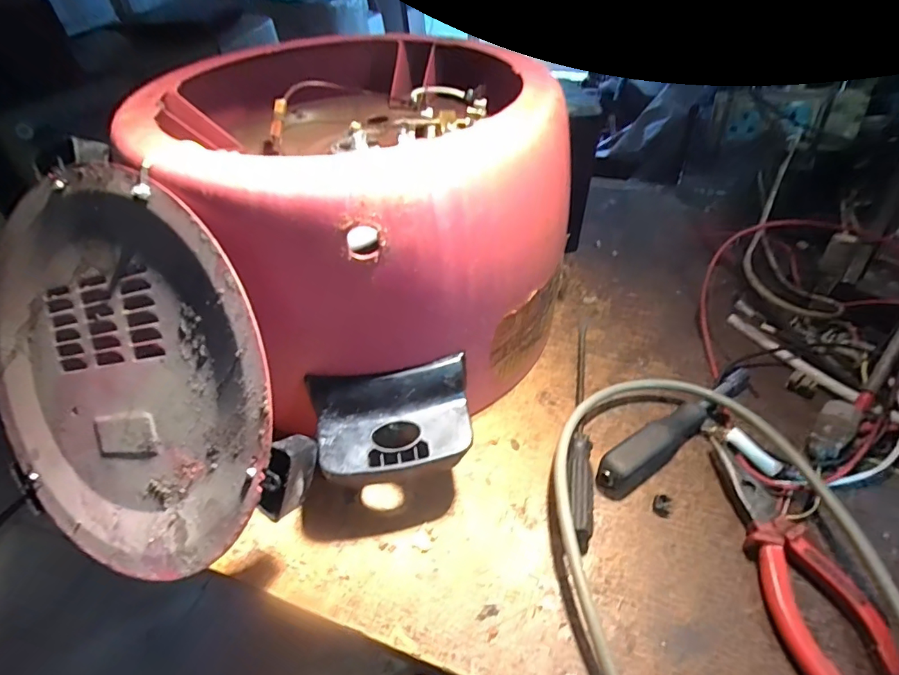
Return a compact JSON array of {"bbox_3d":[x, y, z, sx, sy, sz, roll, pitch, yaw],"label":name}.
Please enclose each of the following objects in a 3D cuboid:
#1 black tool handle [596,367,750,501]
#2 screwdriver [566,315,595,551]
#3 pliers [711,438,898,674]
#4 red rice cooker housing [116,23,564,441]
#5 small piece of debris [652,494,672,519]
[{"bbox_3d":[0.175,0.066,0.364,0.166,0.021,0.024,-28,48,-23],"label":"black tool handle"},{"bbox_3d":[0.102,0.053,0.377,0.018,0.023,0.222,5,44,10],"label":"screwdriver"},{"bbox_3d":[0.205,0.131,0.295,0.050,0.018,0.142,-7,43,-2],"label":"pliers"},{"bbox_3d":[-0.074,-0.097,0.411,0.267,0.218,0.315,-30,49,-25],"label":"red rice cooker housing"},{"bbox_3d":[0.144,0.114,0.325,0.011,0.006,0.015,16,47,20],"label":"small piece of debris"}]

